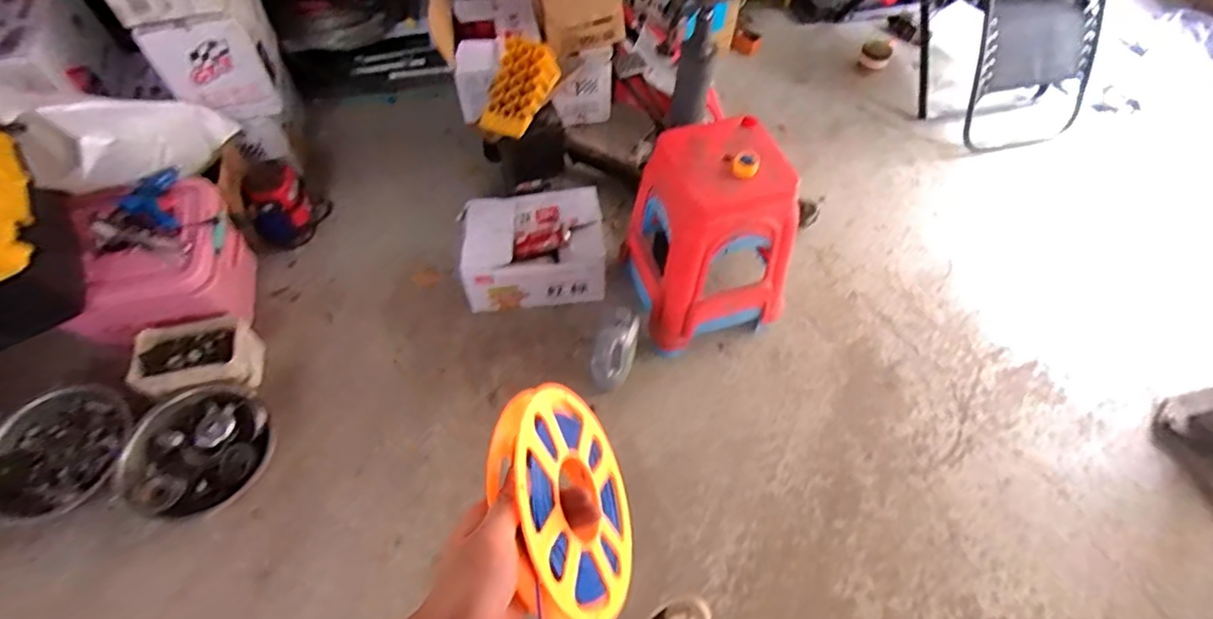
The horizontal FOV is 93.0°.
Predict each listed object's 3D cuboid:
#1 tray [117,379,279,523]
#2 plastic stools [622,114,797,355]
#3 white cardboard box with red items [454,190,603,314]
[{"bbox_3d":[-1.002,0.352,1.424,0.298,0.092,0.324,2,59,-3],"label":"tray"},{"bbox_3d":[0.271,-0.185,1.546,0.374,0.534,0.375,-18,59,-12],"label":"plastic stools"},{"bbox_3d":[-0.226,-0.175,1.723,0.421,0.228,0.284,-10,58,-7],"label":"white cardboard box with red items"}]

